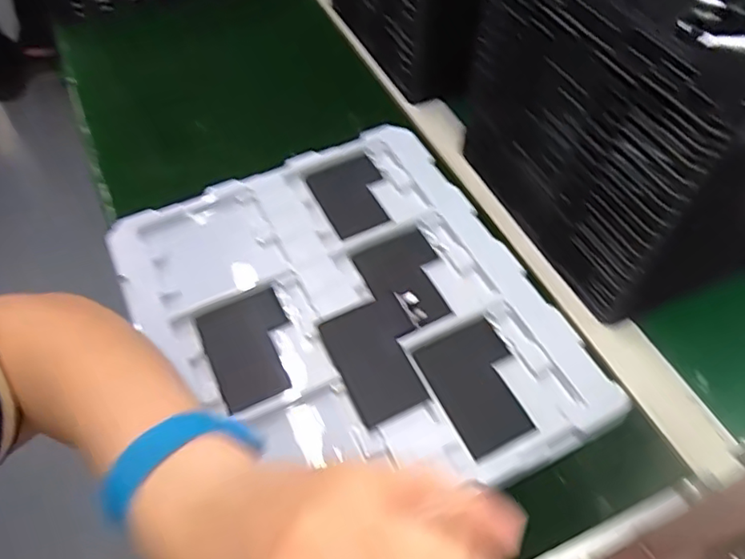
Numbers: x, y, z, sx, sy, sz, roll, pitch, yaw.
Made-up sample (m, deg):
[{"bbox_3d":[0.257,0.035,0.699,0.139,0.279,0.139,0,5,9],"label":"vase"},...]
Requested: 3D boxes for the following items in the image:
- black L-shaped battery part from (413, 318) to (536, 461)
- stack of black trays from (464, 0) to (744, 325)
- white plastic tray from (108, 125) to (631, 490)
[{"bbox_3d":[0.075,0.074,0.402,0.060,0.012,0.087,-22,57,-13],"label":"black L-shaped battery part"},{"bbox_3d":[0.244,-0.148,0.442,0.266,0.180,0.224,-22,57,-13],"label":"stack of black trays"},{"bbox_3d":[-0.022,0.027,0.432,0.269,0.035,0.315,-23,58,-14],"label":"white plastic tray"}]

